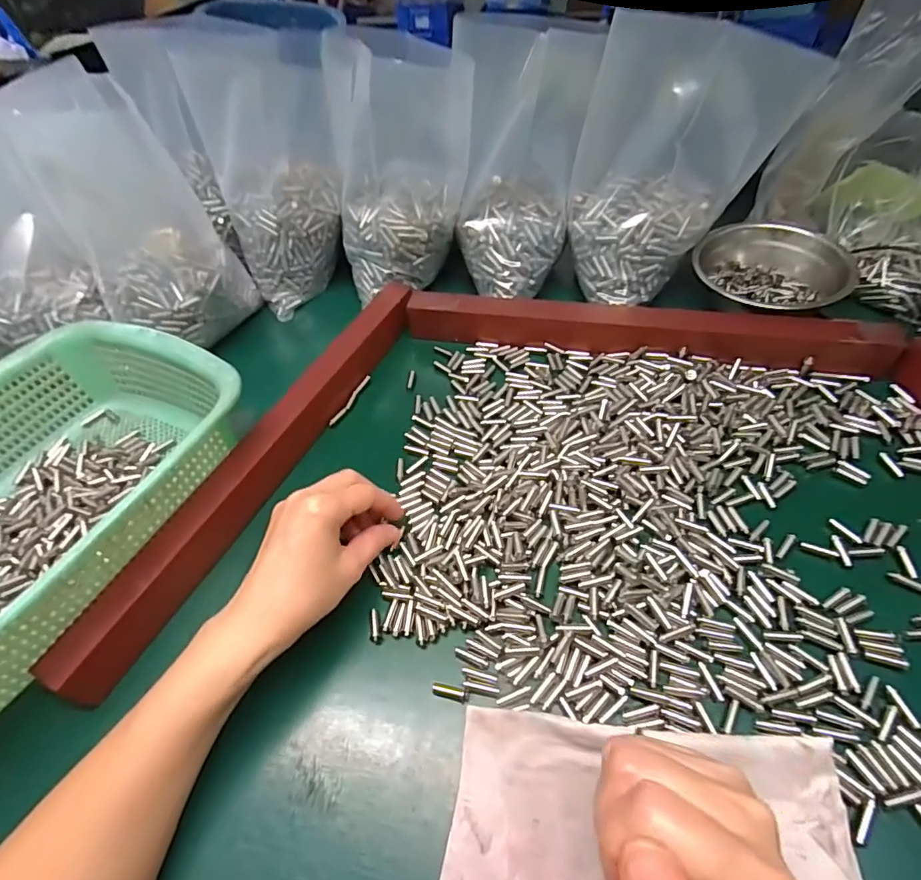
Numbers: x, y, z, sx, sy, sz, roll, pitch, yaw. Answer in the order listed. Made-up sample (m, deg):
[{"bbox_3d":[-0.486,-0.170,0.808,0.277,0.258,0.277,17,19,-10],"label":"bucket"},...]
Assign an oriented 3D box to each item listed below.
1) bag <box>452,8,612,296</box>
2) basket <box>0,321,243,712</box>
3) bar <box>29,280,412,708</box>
[{"bbox_3d":[0.056,-0.238,0.462,0.111,0.210,0.108,2,53,7],"label":"bag"},{"bbox_3d":[-0.306,0.045,0.359,0.223,0.078,0.294,17,56,18],"label":"basket"},{"bbox_3d":[-0.147,0.001,0.405,0.031,0.039,0.393,18,56,19],"label":"bar"}]

